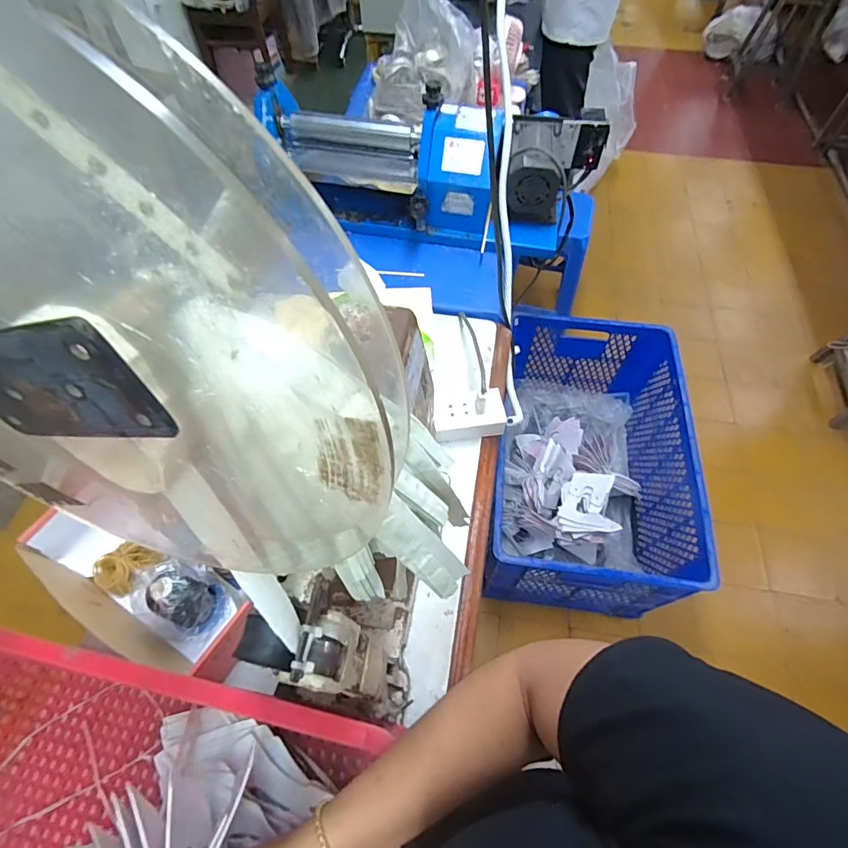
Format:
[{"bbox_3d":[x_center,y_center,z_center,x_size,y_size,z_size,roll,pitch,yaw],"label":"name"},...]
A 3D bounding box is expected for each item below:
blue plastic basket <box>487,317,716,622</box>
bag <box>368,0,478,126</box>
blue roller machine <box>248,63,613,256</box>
[{"bbox_3d":[0.448,0.109,1.392,0.486,0.418,0.779,7,59,3],"label":"blue plastic basket"},{"bbox_3d":[-0.008,-0.948,1.178,0.288,0.226,0.249,6,59,3],"label":"bag"},{"bbox_3d":[0.022,-0.558,1.004,0.696,0.209,0.261,7,59,4],"label":"blue roller machine"}]

